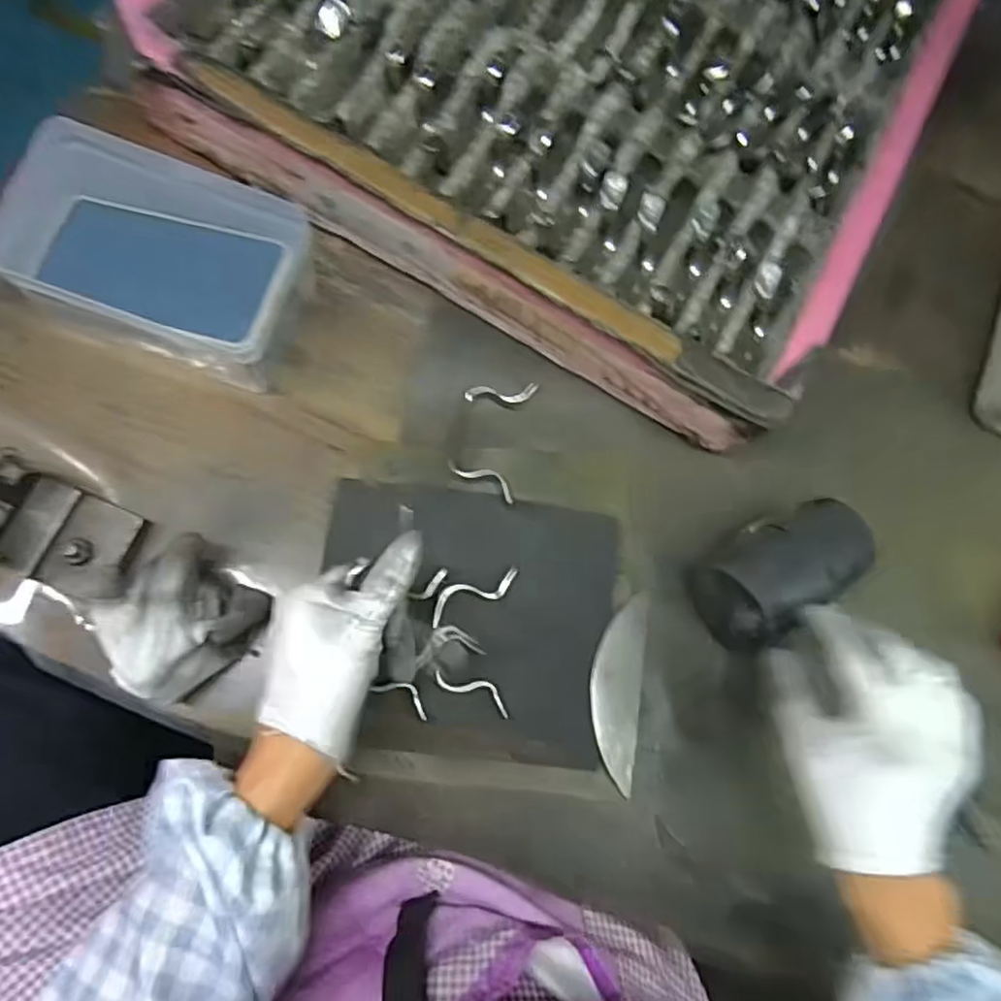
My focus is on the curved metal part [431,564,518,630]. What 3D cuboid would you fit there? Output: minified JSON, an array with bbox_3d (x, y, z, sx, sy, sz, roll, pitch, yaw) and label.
[{"bbox_3d":[-0.018,0.062,0.461,0.066,0.013,0.021,-23,80,-13],"label":"curved metal part"}]

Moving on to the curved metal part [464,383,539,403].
[{"bbox_3d":[0.002,-0.080,0.507,0.055,0.012,0.014,-3,76,-9],"label":"curved metal part"}]

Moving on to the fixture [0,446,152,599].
[{"bbox_3d":[-0.281,0.018,0.420,0.098,0.088,0.066,28,74,1],"label":"fixture"}]

